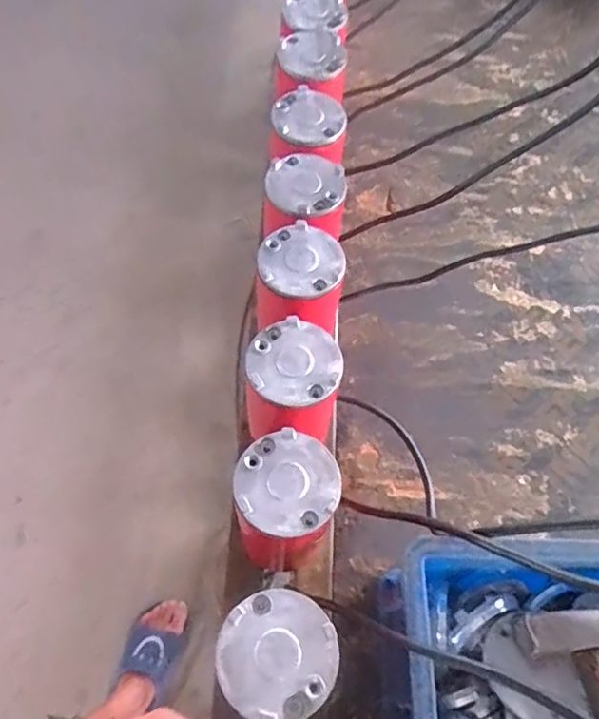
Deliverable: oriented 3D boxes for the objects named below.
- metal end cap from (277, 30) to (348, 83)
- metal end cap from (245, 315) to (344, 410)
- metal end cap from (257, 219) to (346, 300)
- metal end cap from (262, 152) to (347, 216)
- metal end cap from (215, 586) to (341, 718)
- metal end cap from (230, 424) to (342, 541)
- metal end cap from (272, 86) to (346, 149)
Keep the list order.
[{"bbox_3d":[0.015,-0.338,0.646,0.074,0.011,0.082,17,63,7],"label":"metal end cap"},{"bbox_3d":[-0.004,0.003,0.460,0.072,0.011,0.071,1,62,-1],"label":"metal end cap"},{"bbox_3d":[0.002,-0.088,0.506,0.073,0.008,0.073,1,62,-1],"label":"metal end cap"},{"bbox_3d":[0.007,-0.167,0.552,0.072,0.010,0.071,1,62,-1],"label":"metal end cap"},{"bbox_3d":[-0.014,0.185,0.366,0.073,0.010,0.073,1,62,-1],"label":"metal end cap"},{"bbox_3d":[-0.009,0.088,0.414,0.072,0.007,0.072,1,62,-1],"label":"metal end cap"},{"bbox_3d":[0.007,-0.248,0.592,0.072,0.008,0.078,1,62,-1],"label":"metal end cap"}]

